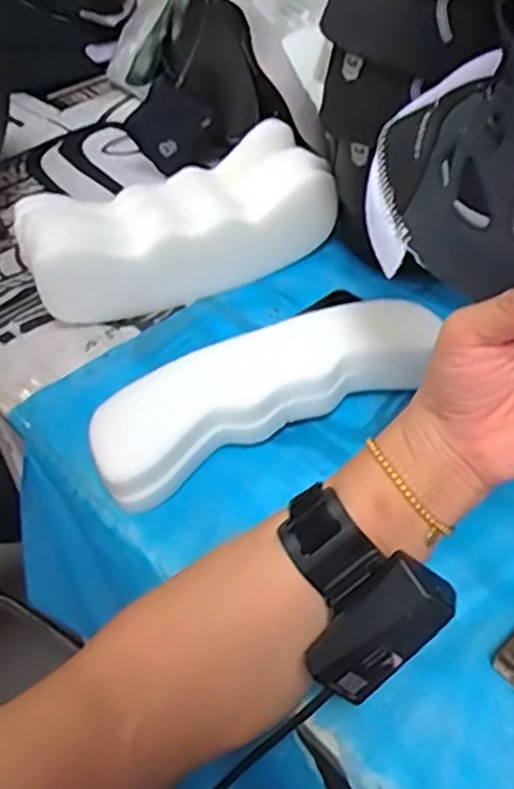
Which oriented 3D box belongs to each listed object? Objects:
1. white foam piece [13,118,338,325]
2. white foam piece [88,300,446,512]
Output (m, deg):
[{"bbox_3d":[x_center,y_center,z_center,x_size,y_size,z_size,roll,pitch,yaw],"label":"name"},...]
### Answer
[{"bbox_3d":[-0.069,-0.138,0.634,0.277,0.095,0.094,-19,47,-15],"label":"white foam piece"},{"bbox_3d":[0.008,-0.007,0.507,0.254,0.045,0.079,-21,50,-16],"label":"white foam piece"}]

